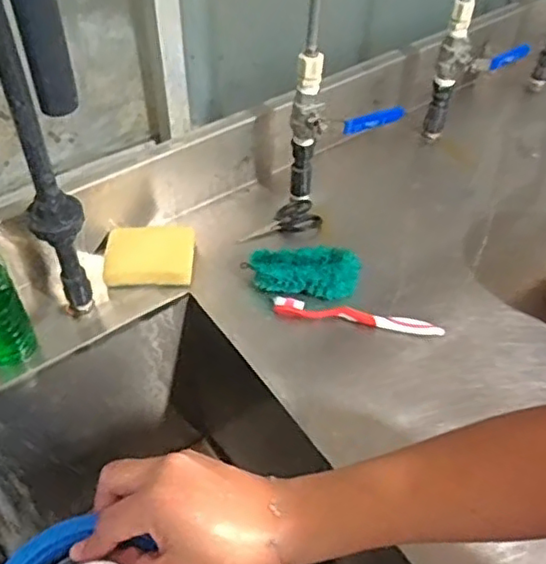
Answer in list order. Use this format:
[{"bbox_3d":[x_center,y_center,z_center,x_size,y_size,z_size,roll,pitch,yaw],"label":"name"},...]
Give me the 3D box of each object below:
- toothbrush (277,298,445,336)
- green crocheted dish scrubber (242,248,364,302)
[{"bbox_3d":[0.093,0.040,0.704,0.185,0.019,0.020,8,48,6],"label":"toothbrush"},{"bbox_3d":[0.034,-0.011,0.725,0.131,0.038,0.050,3,48,1],"label":"green crocheted dish scrubber"}]

